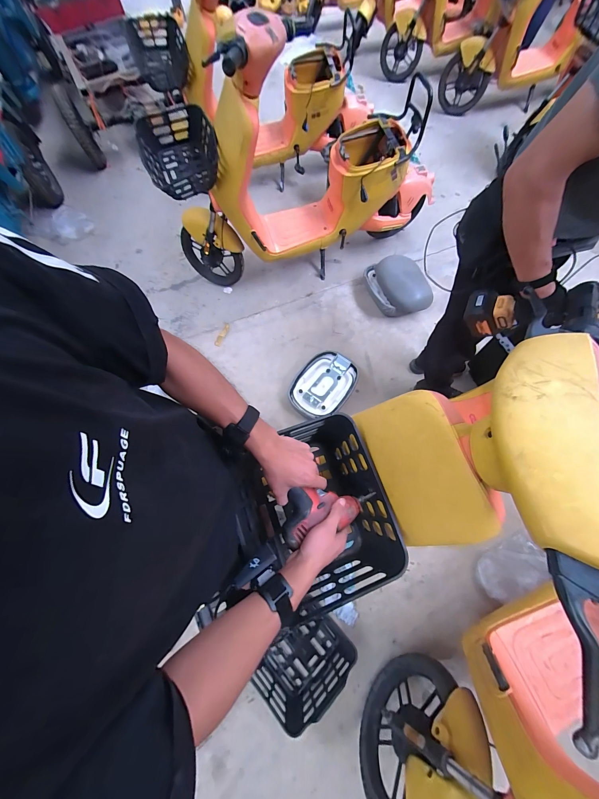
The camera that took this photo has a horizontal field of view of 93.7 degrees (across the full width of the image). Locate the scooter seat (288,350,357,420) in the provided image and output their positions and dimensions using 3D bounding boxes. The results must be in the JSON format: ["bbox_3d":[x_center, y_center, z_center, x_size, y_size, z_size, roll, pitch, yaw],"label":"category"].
[{"bbox_3d":[0.148,-0.088,1.800,0.357,0.151,0.454,38,73,17],"label":"scooter seat"}]

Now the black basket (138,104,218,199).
[{"bbox_3d":[-0.473,-0.964,1.119,0.295,0.232,0.216,-30,68,-10],"label":"black basket"}]

